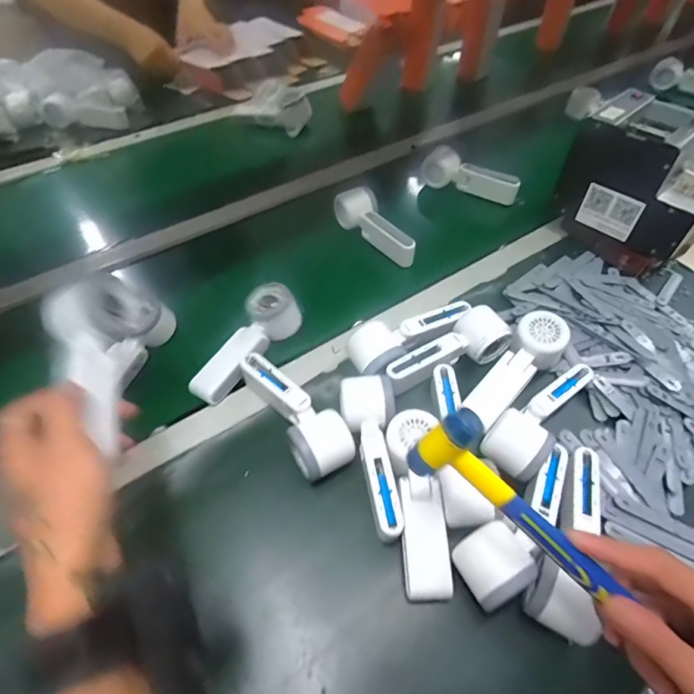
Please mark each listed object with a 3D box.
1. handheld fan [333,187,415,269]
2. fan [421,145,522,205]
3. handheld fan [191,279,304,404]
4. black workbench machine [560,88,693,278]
[{"bbox_3d":[0.049,-0.181,0.676,0.059,0.048,0.153,-30,61,-22],"label":"handheld fan"},{"bbox_3d":[0.211,-0.291,0.759,0.168,0.051,0.035,21,55,16],"label":"fan"},{"bbox_3d":[-0.122,-0.004,0.539,0.059,0.054,0.164,26,56,19],"label":"handheld fan"},{"bbox_3d":[0.412,-0.223,0.623,0.123,0.177,0.173,-36,60,-25],"label":"black workbench machine"}]

